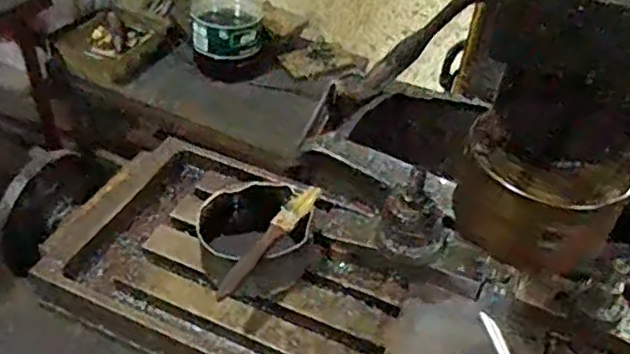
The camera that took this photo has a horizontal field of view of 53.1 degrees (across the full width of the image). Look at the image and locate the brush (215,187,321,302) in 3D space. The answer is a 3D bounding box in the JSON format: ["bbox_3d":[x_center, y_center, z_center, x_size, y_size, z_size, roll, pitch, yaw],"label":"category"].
[{"bbox_3d":[-0.039,0.053,0.564,0.022,0.016,0.149,23,45,18],"label":"brush"}]

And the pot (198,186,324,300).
[{"bbox_3d":[-0.056,0.064,0.621,0.109,0.070,0.106,3,43,-3],"label":"pot"}]

